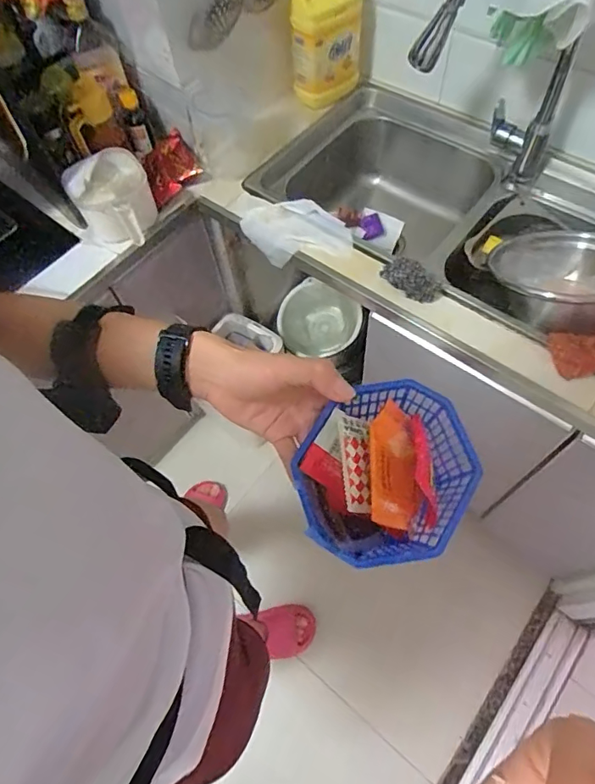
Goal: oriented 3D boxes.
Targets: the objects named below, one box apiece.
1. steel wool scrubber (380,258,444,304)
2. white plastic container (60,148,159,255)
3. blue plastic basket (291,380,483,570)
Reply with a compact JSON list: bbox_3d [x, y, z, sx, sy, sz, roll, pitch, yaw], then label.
[{"bbox_3d":[0.191,-0.189,0.809,0.107,0.045,0.042,32,69,16],"label":"steel wool scrubber"},{"bbox_3d":[-0.338,-0.343,0.894,0.146,0.122,0.134,-23,65,-10],"label":"white plastic container"},{"bbox_3d":[0.058,0.055,0.323,0.115,0.046,0.112,-1,64,1],"label":"blue plastic basket"}]

